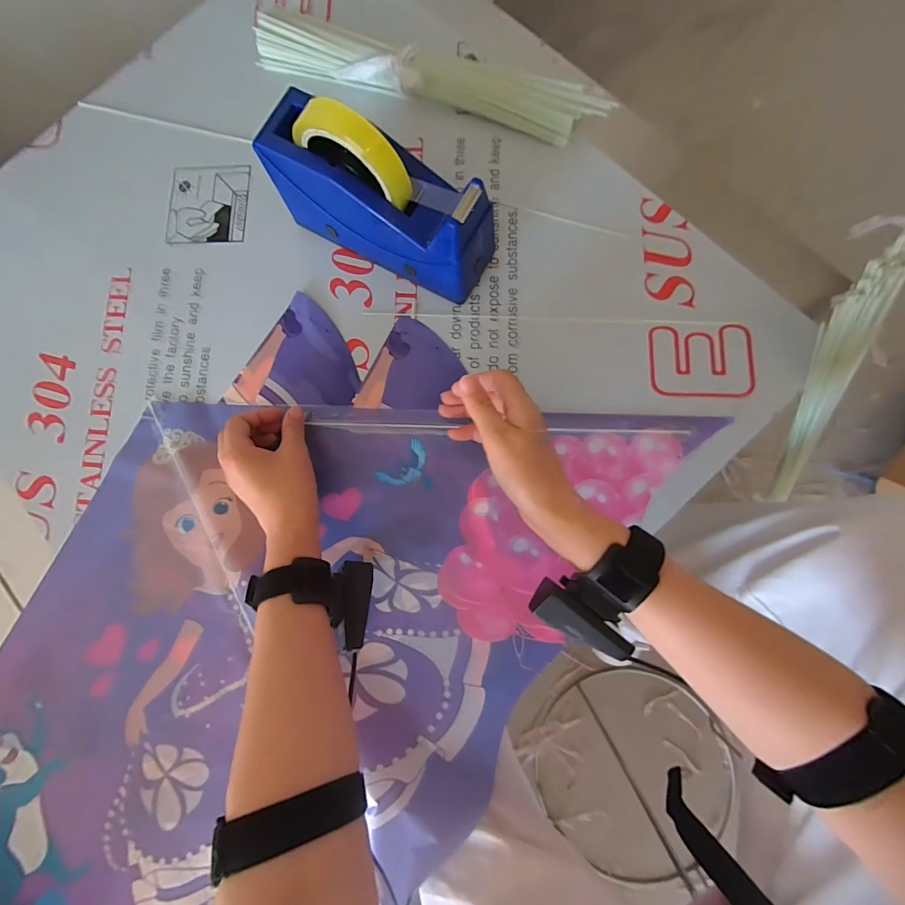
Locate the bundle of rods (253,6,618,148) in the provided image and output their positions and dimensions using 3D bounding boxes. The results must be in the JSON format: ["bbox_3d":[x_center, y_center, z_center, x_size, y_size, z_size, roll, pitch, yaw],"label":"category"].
[{"bbox_3d":[-0.034,-0.396,0.425,0.388,0.034,0.044,20,83,7],"label":"bundle of rods"}]

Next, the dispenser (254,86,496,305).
[{"bbox_3d":[-0.063,-0.225,0.355,0.195,0.126,0.067,28,84,7],"label":"dispenser"}]

